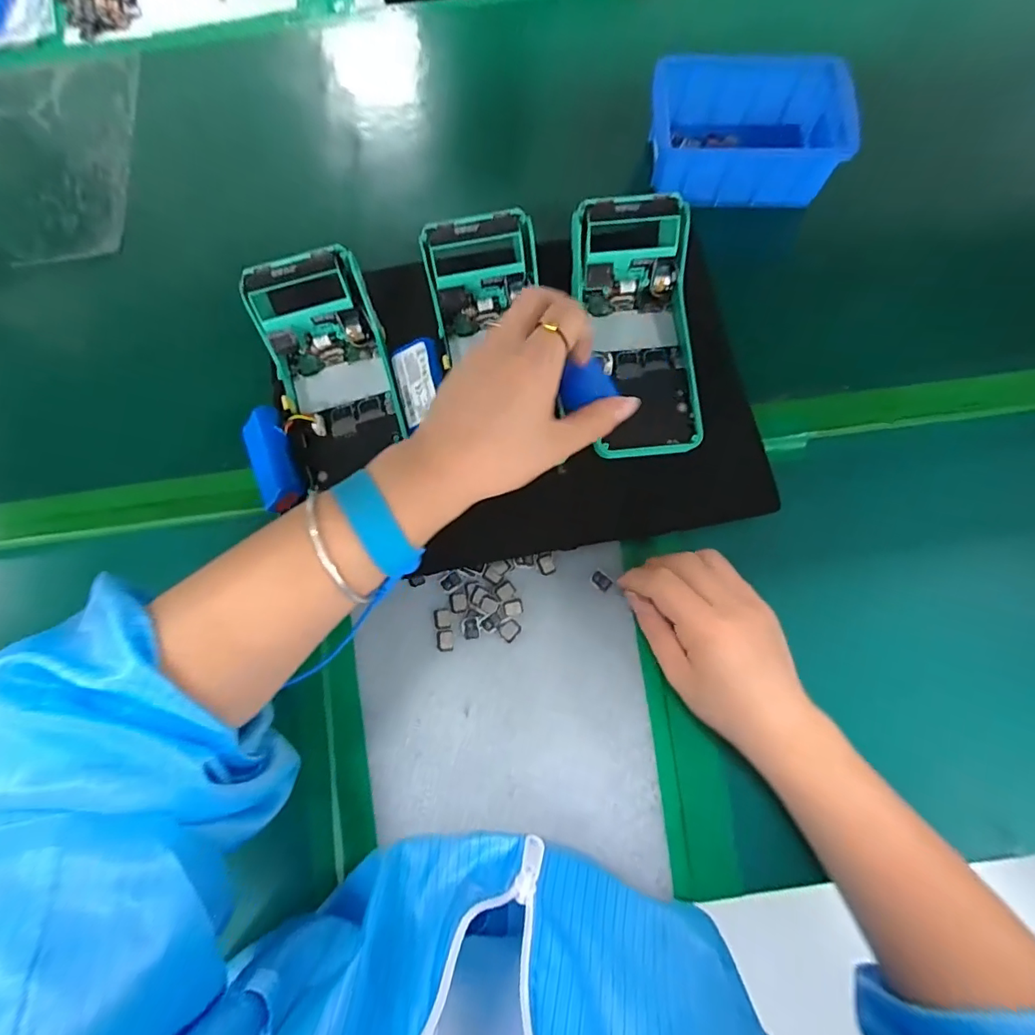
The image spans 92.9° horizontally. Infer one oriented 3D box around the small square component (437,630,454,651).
[{"bbox_3d":[-0.050,0.085,0.341,0.011,0.004,0.014,-5,73,-3],"label":"small square component"}]

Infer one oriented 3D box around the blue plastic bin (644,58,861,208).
[{"bbox_3d":[0.178,-0.304,0.394,0.141,0.058,0.089,1,73,-1],"label":"blue plastic bin"}]

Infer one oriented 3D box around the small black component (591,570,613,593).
[{"bbox_3d":[0.060,0.045,0.349,0.015,0.004,0.010,41,80,11],"label":"small black component"}]

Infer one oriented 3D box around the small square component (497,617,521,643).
[{"bbox_3d":[-0.006,0.078,0.341,0.015,0.004,0.013,-42,78,-13],"label":"small square component"}]

